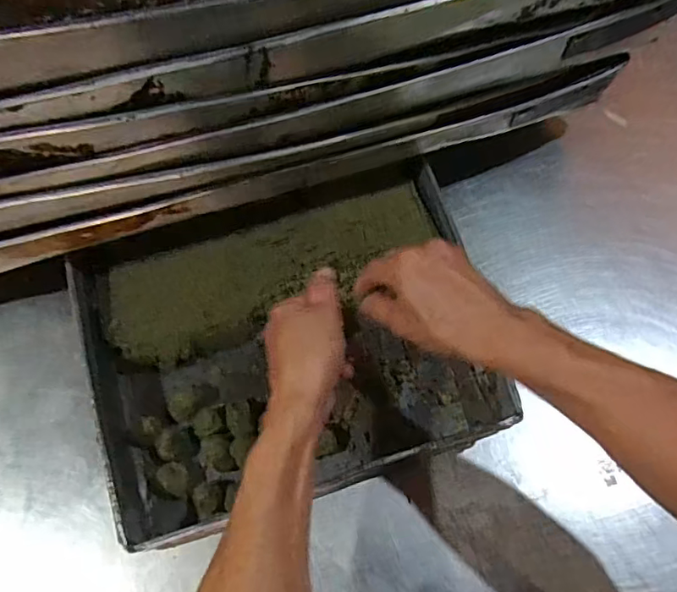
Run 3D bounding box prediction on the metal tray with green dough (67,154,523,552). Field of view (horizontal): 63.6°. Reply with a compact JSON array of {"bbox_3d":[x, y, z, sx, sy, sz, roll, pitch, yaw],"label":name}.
[{"bbox_3d":[-0.049,0.038,0.535,0.373,0.064,0.294,-16,67,-4],"label":"metal tray with green dough"}]

